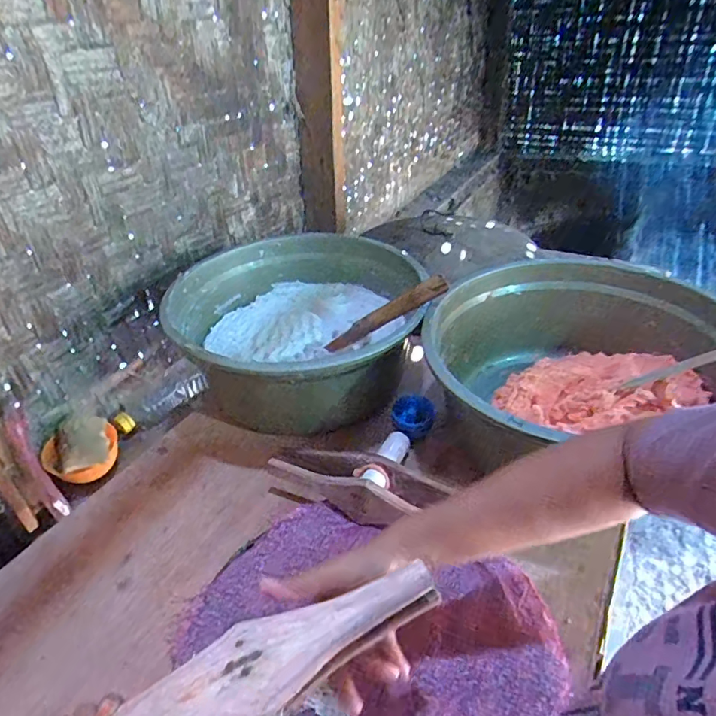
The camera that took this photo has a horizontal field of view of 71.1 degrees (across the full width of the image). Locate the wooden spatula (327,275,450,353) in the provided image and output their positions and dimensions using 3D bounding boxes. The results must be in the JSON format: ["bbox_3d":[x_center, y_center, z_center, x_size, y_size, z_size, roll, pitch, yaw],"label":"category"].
[{"bbox_3d":[0.039,-0.064,0.766,0.222,0.026,0.017,-29,24,30],"label":"wooden spatula"}]

